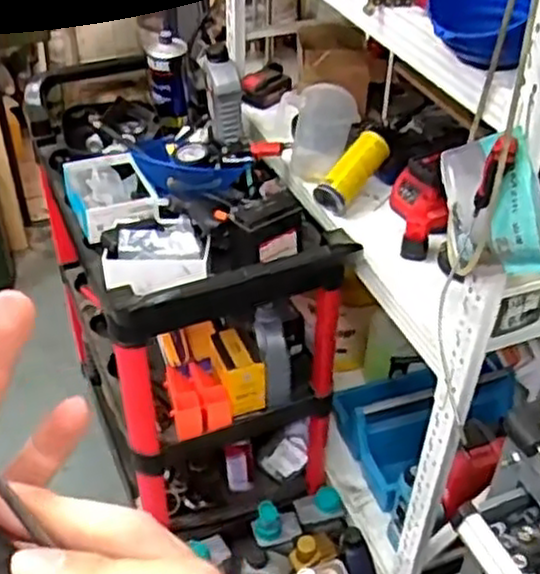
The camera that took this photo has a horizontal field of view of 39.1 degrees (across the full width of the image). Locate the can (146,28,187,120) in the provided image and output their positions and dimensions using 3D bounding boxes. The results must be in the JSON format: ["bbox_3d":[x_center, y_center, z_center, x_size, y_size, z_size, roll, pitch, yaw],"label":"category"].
[{"bbox_3d":[-0.219,-0.448,1.639,0.082,0.181,0.064,-4,41,-6],"label":"can"}]

